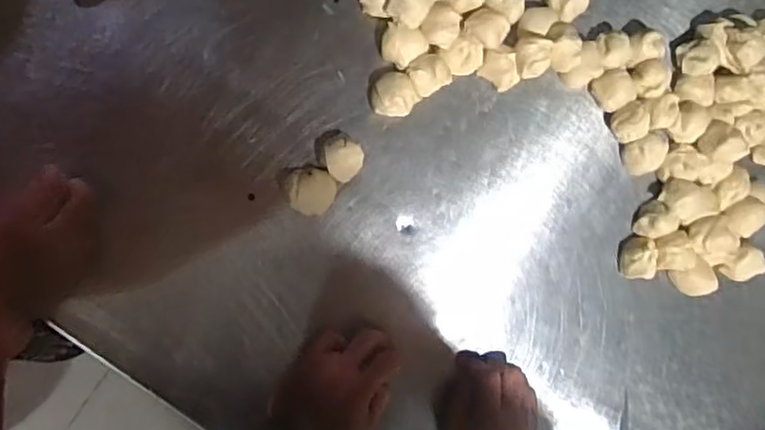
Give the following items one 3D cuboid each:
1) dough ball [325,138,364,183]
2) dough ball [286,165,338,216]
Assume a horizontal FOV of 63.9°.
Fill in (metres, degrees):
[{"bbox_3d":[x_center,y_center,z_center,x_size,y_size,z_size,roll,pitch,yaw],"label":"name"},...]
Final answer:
[{"bbox_3d":[-0.040,-0.056,0.636,0.037,0.036,0.043,-8,94,-8],"label":"dough ball"},{"bbox_3d":[-0.073,-0.026,0.637,0.049,0.029,0.050,0,93,-9],"label":"dough ball"}]

